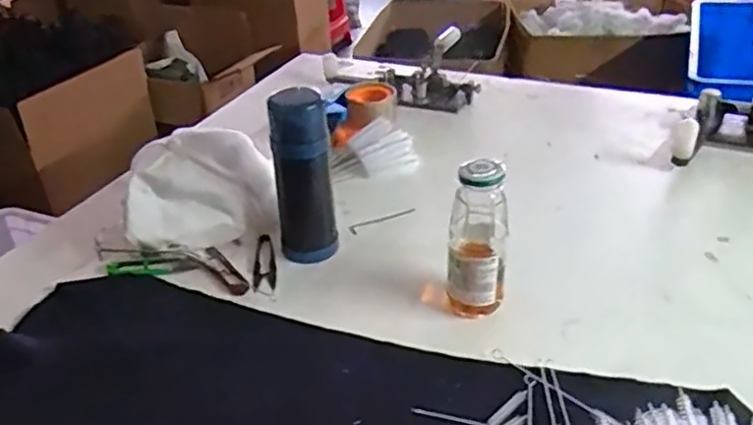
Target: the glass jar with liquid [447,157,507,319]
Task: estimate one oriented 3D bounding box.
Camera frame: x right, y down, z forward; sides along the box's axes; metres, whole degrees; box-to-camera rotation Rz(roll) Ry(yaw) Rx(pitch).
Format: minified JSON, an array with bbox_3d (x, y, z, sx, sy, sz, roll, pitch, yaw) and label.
[{"bbox_3d":[0.101,0.031,0.669,0.058,0.167,0.050,4,34,9],"label":"glass jar with liquid"}]

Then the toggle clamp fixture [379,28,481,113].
[{"bbox_3d":[0.096,-0.255,1.188,0.171,0.081,0.173,1,34,5],"label":"toggle clamp fixture"}]

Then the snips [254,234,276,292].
[{"bbox_3d":[-0.133,0.061,0.782,0.025,0.013,0.093,-7,34,-7],"label":"snips"}]

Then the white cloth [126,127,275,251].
[{"bbox_3d":[-0.220,-0.023,0.812,0.174,0.123,0.114,-14,36,-17],"label":"white cloth"}]

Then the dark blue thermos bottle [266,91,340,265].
[{"bbox_3d":[-0.087,-0.035,0.768,0.062,0.200,0.059,-13,35,-15],"label":"dark blue thermos bottle"}]

